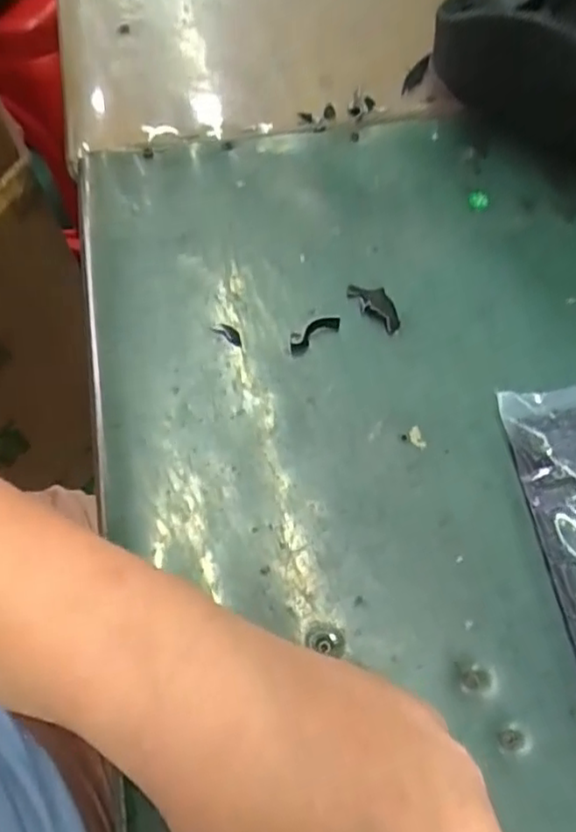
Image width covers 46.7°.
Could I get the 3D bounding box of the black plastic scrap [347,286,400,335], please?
[{"bbox_3d":[0.042,-0.054,0.321,0.030,0.010,0.012,37,74,14],"label":"black plastic scrap"}]

